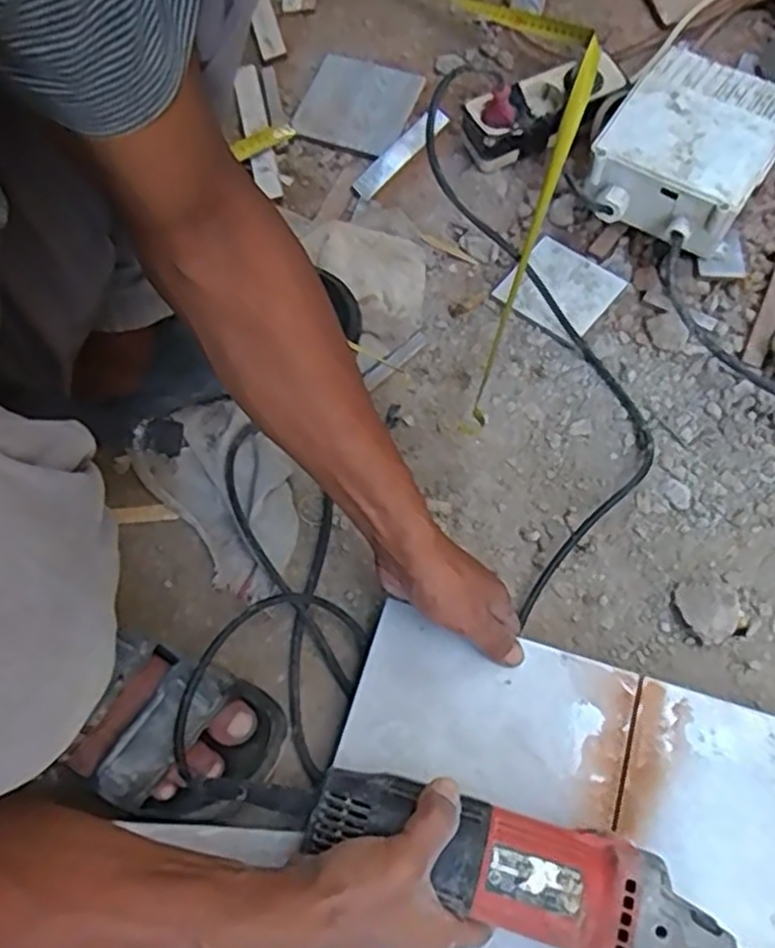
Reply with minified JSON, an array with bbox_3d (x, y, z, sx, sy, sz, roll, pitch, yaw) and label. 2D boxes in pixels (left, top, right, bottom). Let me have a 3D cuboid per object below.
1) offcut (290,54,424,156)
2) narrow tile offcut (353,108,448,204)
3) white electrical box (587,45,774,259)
[{"bbox_3d":[-0.033,-0.388,0.769,0.115,0.008,0.110,18,71,11],"label":"offcut"},{"bbox_3d":[0.013,-0.324,0.740,0.026,0.008,0.129,41,78,5],"label":"narrow tile offcut"},{"bbox_3d":[0.264,-0.280,0.647,0.134,0.076,0.174,30,73,15],"label":"white electrical box"}]

